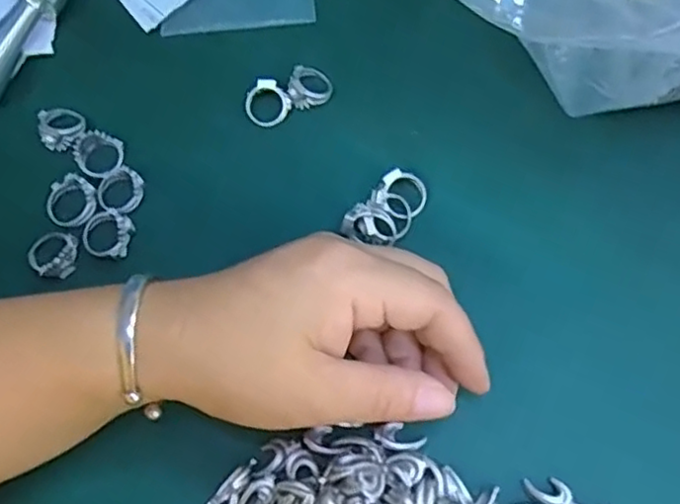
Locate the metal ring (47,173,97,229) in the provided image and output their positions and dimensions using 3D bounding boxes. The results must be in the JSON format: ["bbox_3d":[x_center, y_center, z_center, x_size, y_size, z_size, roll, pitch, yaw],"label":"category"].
[{"bbox_3d":[-0.124,-0.024,0.305,0.023,0.010,0.023,22,70,7],"label":"metal ring"}]

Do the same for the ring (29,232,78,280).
[{"bbox_3d":[-0.130,0.000,0.297,0.022,0.006,0.021,-1,69,2],"label":"ring"}]

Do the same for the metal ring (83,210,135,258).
[{"bbox_3d":[-0.106,-0.009,0.300,0.022,0.008,0.021,-1,69,2],"label":"metal ring"}]

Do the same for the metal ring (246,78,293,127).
[{"bbox_3d":[-0.035,-0.071,0.319,0.021,0.004,0.021,1,105,4],"label":"metal ring"}]

